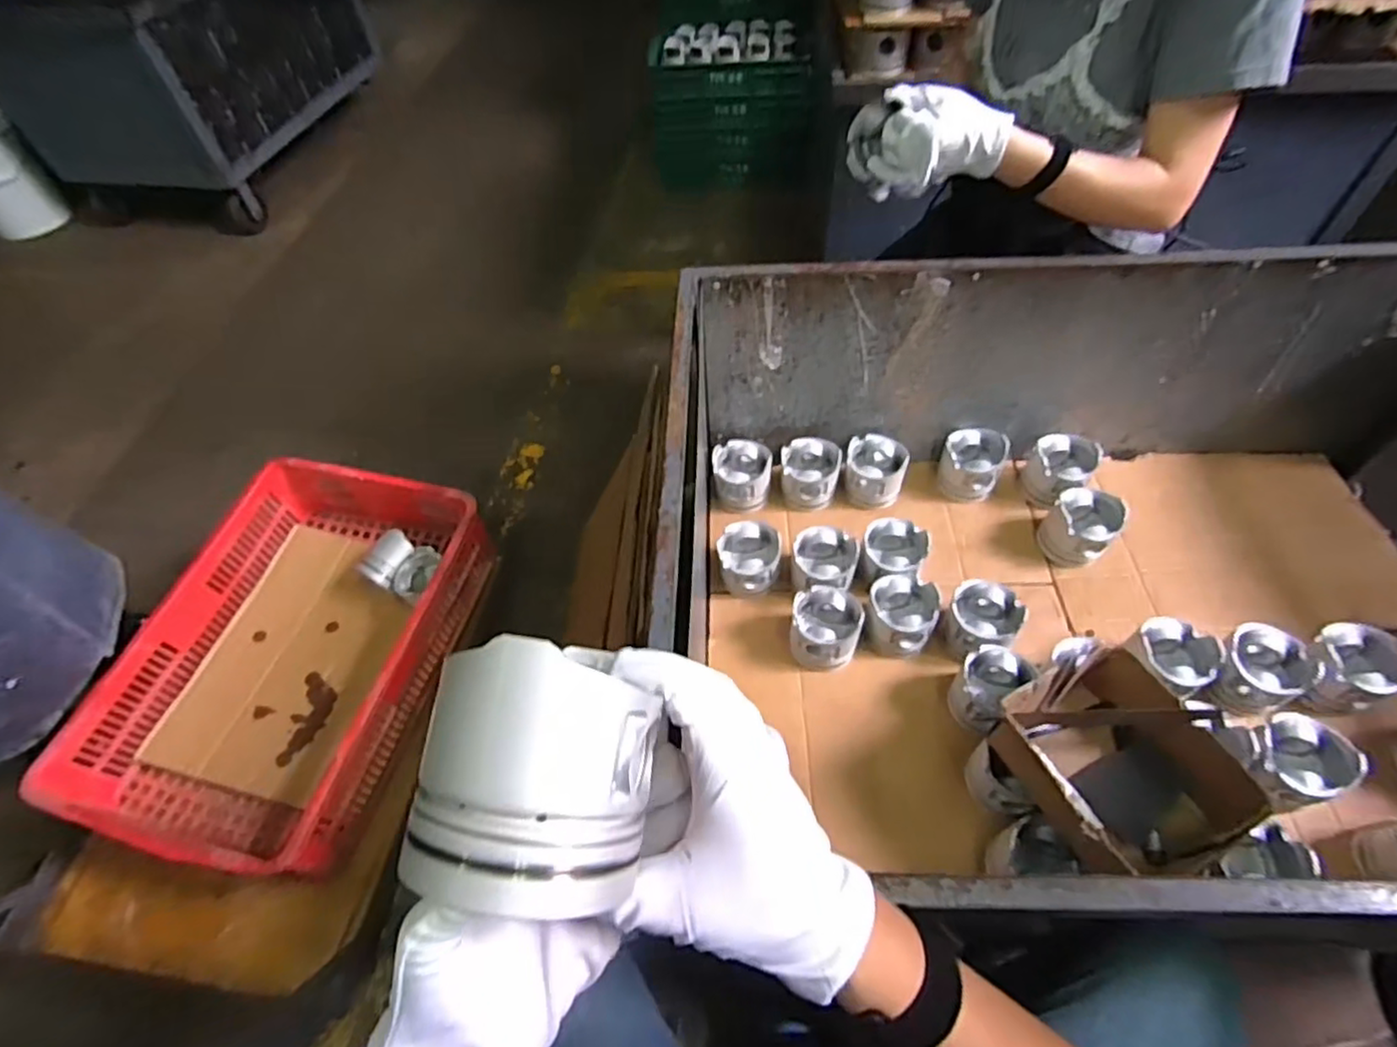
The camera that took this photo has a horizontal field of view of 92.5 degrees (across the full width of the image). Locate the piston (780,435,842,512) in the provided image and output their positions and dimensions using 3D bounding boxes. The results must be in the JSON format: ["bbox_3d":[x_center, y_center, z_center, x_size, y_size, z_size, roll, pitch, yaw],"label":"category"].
[{"bbox_3d":[0.182,-0.082,1.083,0.092,0.079,0.095,-2,54,3],"label":"piston"}]

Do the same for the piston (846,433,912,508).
[{"bbox_3d":[0.285,-0.083,1.076,0.094,0.068,0.099,10,55,12],"label":"piston"}]

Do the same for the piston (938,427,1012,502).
[{"bbox_3d":[0.434,-0.095,1.070,0.094,0.077,0.103,26,60,22],"label":"piston"}]

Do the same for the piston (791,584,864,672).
[{"bbox_3d":[0.175,0.144,0.921,0.091,0.072,0.091,-2,54,3],"label":"piston"}]

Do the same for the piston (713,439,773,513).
[{"bbox_3d":[0.072,-0.075,1.091,0.090,0.082,0.103,-9,54,-2],"label":"piston"}]

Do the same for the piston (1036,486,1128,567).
[{"bbox_3d":[0.562,0.004,0.987,0.098,0.091,0.096,-2,54,3],"label":"piston"}]

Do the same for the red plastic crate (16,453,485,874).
[{"bbox_3d":[-0.652,0.209,1.094,0.425,0.165,0.615,10,55,12],"label":"red plastic crate"}]

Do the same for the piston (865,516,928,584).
[{"bbox_3d":[0.286,0.047,0.979,0.092,0.068,0.098,8,55,11],"label":"piston"}]

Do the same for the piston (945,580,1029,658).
[{"bbox_3d":[0.385,0.140,0.919,0.095,0.080,0.110,23,59,20],"label":"piston"}]

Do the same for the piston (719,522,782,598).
[{"bbox_3d":[0.077,0.054,0.999,0.087,0.084,0.095,-2,54,3],"label":"piston"}]

